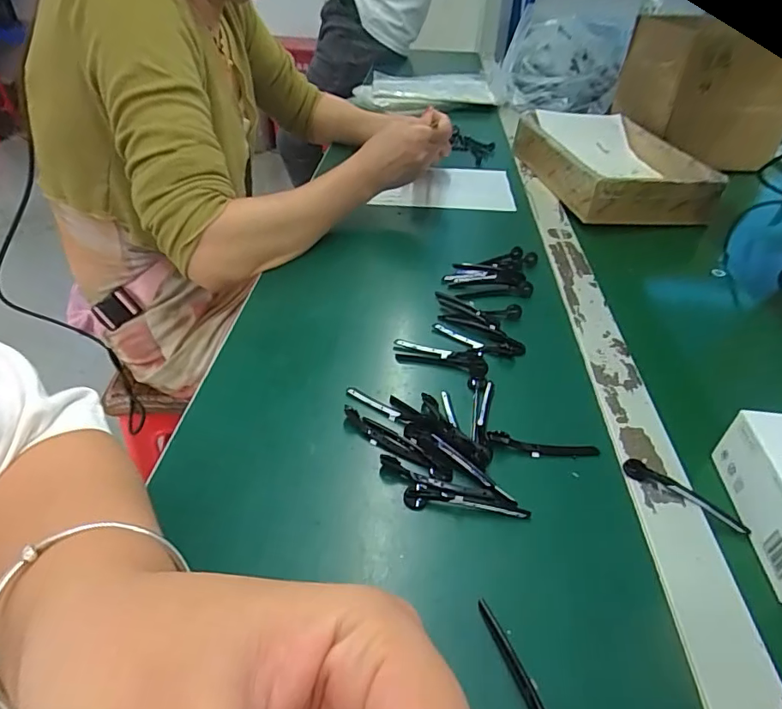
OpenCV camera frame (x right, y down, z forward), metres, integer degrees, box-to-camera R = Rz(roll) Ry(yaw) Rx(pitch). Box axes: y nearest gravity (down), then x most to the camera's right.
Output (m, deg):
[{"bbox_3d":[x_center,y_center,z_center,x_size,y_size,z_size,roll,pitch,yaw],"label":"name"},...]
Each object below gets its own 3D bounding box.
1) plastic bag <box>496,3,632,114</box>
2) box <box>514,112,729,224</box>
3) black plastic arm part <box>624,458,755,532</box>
[{"bbox_3d":[0.352,-0.599,1.025,0.226,0.129,0.268,14,41,16],"label":"plastic bag"},{"bbox_3d":[0.310,-0.264,0.691,0.200,0.063,0.257,-5,39,-5],"label":"box"},{"bbox_3d":[0.181,0.088,0.311,0.073,0.009,0.014,29,47,31],"label":"black plastic arm part"}]

